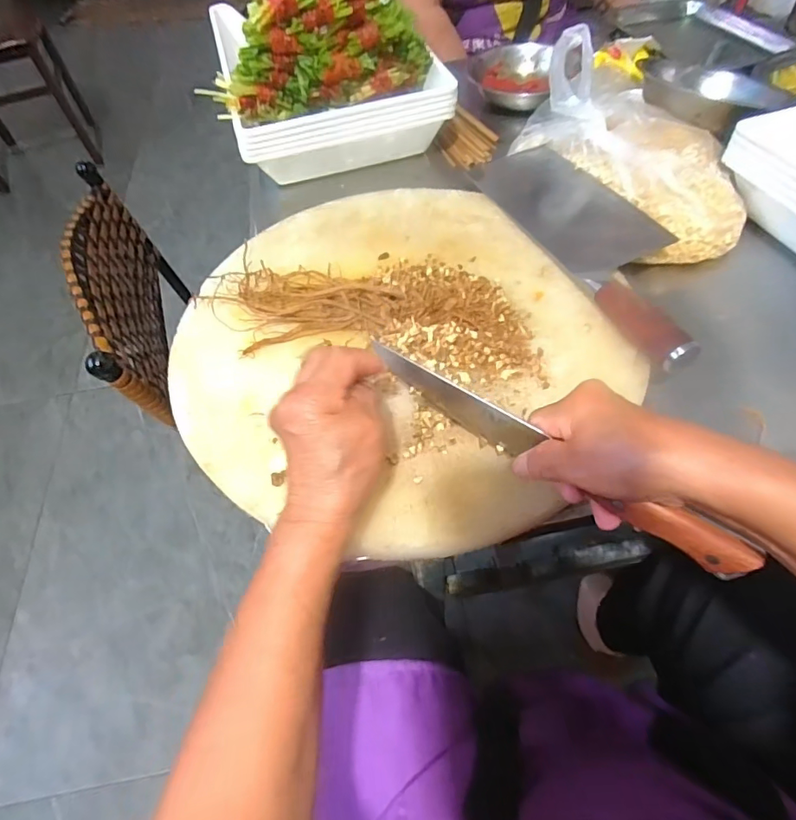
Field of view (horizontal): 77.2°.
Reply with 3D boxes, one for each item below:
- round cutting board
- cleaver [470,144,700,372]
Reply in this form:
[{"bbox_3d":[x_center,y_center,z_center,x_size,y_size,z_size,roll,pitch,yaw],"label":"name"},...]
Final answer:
[{"bbox_3d":[-0.015,-0.069,0.433,0.356,0.033,0.396,-20,58,-12],"label":"round cutting board"},{"bbox_3d":[0.196,-0.174,0.485,0.104,0.041,0.345,-17,56,-7],"label":"cleaver"}]

